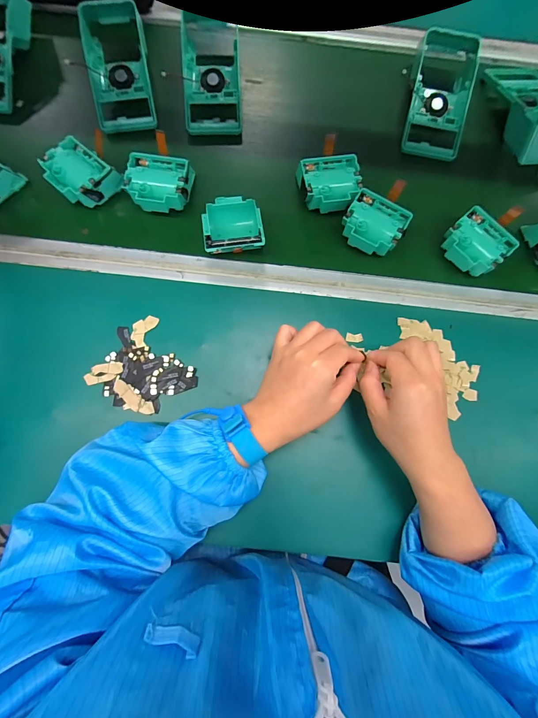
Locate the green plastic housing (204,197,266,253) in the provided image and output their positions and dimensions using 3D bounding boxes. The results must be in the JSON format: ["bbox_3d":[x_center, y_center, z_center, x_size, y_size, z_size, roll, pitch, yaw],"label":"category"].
[{"bbox_3d":[-0.044,-0.166,0.404,0.076,0.040,0.077,-6,80,-2],"label":"green plastic housing"}]

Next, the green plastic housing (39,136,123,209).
[{"bbox_3d":[-0.245,-0.236,0.413,0.082,0.046,0.068,41,82,6],"label":"green plastic housing"}]

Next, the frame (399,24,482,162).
[{"bbox_3d":[0.243,-0.382,0.460,0.093,0.057,0.188,11,80,1],"label":"frame"}]

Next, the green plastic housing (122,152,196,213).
[{"bbox_3d":[-0.142,-0.224,0.419,0.076,0.047,0.068,6,80,0],"label":"green plastic housing"}]

